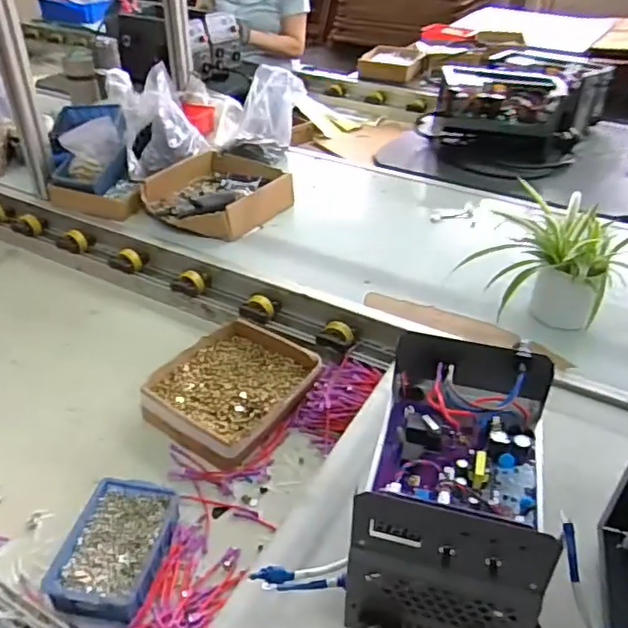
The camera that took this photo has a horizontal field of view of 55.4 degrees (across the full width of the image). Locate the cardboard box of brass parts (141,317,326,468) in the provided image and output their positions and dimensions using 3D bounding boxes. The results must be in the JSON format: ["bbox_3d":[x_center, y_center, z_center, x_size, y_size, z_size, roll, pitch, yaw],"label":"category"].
[{"bbox_3d":[-0.119,0.108,0.884,0.208,0.052,0.227,23,42,26],"label":"cardboard box of brass parts"}]

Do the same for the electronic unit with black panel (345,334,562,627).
[{"bbox_3d":[0.126,0.169,0.555,0.144,0.190,0.234,11,38,13],"label":"electronic unit with black panel"}]

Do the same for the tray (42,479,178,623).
[{"bbox_3d":[-0.221,0.263,0.671,0.100,0.047,0.148,7,37,7],"label":"tray"}]

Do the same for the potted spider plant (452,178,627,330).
[{"bbox_3d":[0.358,-0.085,0.895,0.199,0.179,0.193,-4,37,-7],"label":"potted spider plant"}]

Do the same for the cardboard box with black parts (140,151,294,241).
[{"bbox_3d":[-0.187,-0.243,1.218,0.261,0.078,0.286,20,41,23],"label":"cardboard box with black parts"}]

